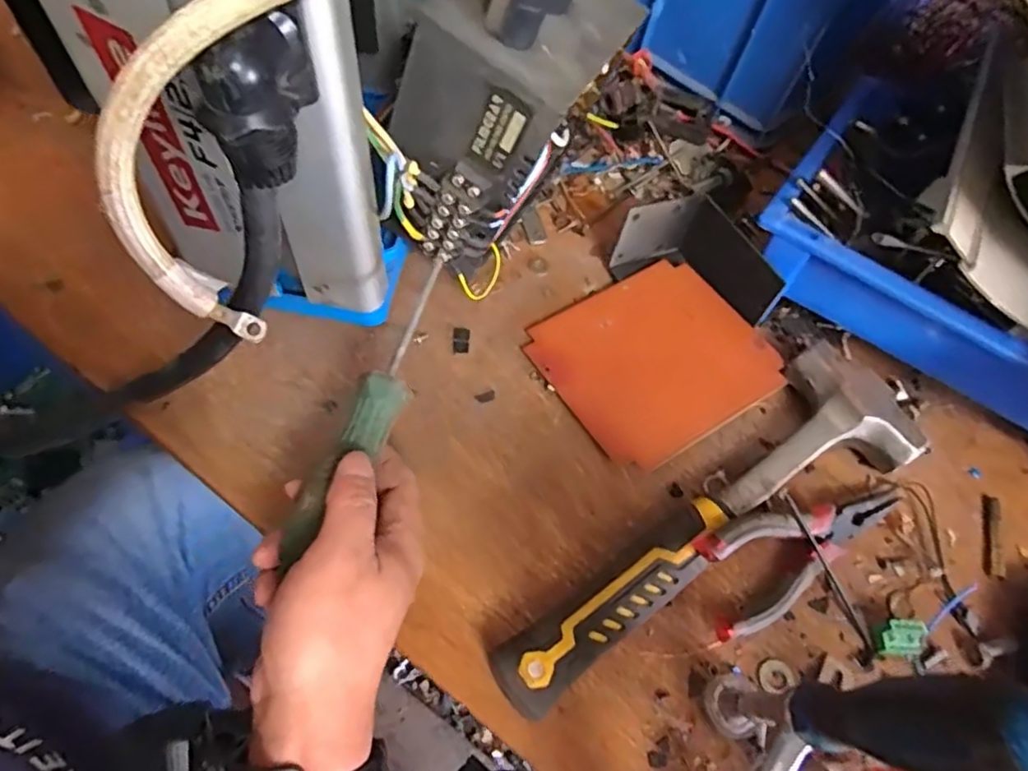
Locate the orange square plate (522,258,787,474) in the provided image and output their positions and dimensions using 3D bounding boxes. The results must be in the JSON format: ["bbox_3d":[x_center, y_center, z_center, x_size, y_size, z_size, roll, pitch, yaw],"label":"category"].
[{"bbox_3d":[0.095,-0.020,0.423,0.141,0.008,0.125,-26,67,-23],"label":"orange square plate"}]

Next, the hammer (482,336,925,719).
[{"bbox_3d":[0.109,0.076,0.357,0.286,0.027,0.081,-30,68,-18],"label":"hammer"}]

